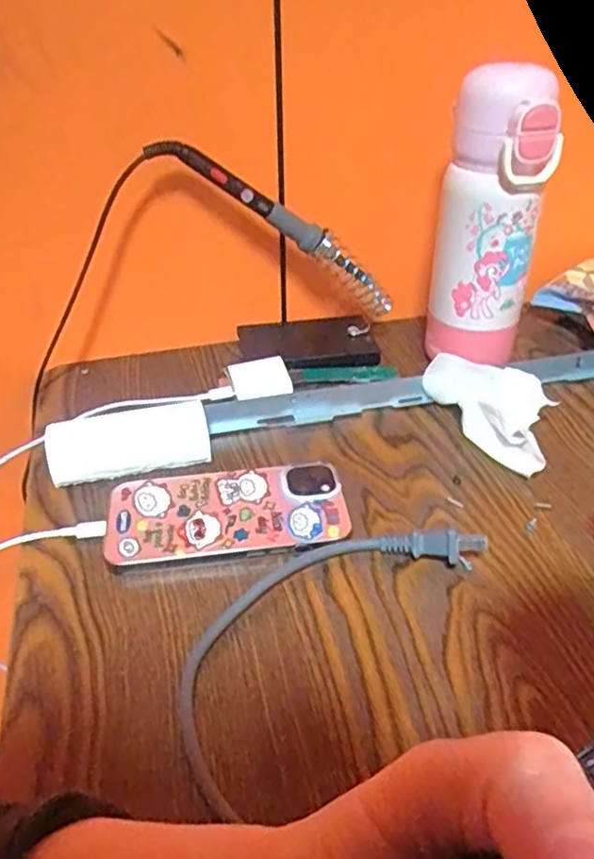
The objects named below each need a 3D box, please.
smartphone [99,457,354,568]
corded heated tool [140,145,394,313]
[{"bbox_3d":[-0.043,0.053,0.402,0.143,0.016,0.068,-6,37,-7],"label":"smartphone"},{"bbox_3d":[-0.006,-0.148,0.486,0.228,0.028,0.039,27,20,-36],"label":"corded heated tool"}]

